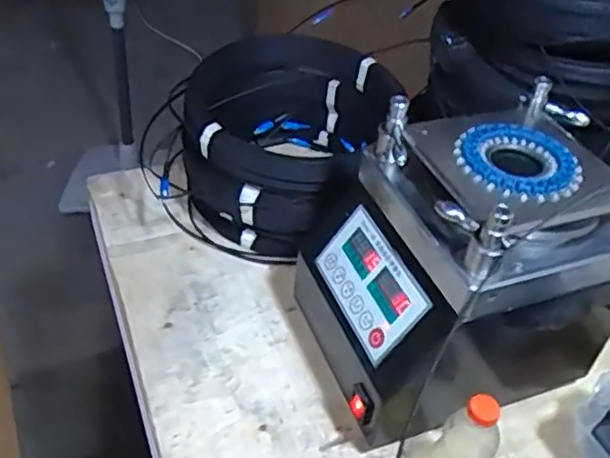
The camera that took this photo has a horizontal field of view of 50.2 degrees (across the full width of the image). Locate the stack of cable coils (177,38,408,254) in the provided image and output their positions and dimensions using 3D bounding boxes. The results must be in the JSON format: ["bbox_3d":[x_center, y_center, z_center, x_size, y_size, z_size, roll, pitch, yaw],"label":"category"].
[{"bbox_3d":[-0.046,-0.126,0.937,0.279,0.186,0.299,14,42,10],"label":"stack of cable coils"}]

